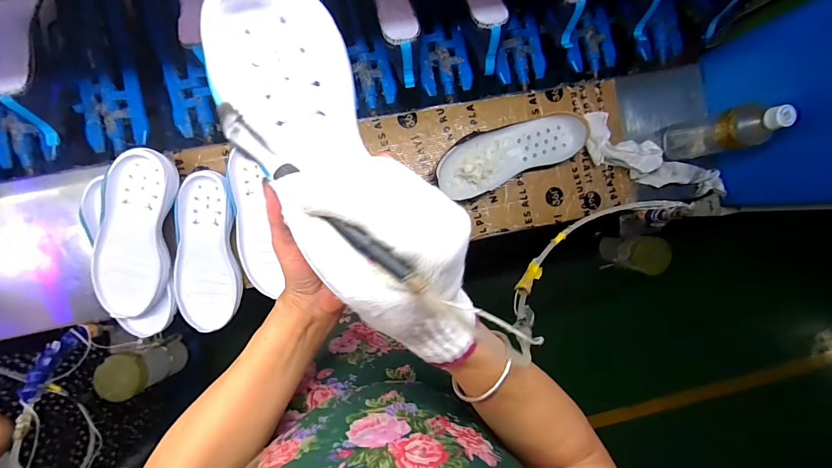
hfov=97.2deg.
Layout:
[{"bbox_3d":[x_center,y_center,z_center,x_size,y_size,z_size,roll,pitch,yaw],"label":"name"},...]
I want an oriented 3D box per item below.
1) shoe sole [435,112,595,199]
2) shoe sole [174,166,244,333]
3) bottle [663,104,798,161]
[{"bbox_3d":[0.155,-0.136,0.621,0.262,0.048,0.094,-23,94,-8],"label":"shoe sole"},{"bbox_3d":[-0.329,0.027,0.570,0.093,0.024,0.237,-5,92,-9],"label":"shoe sole"},{"bbox_3d":[0.498,-0.166,0.599,0.065,0.199,0.064,-13,93,-9],"label":"bottle"}]

